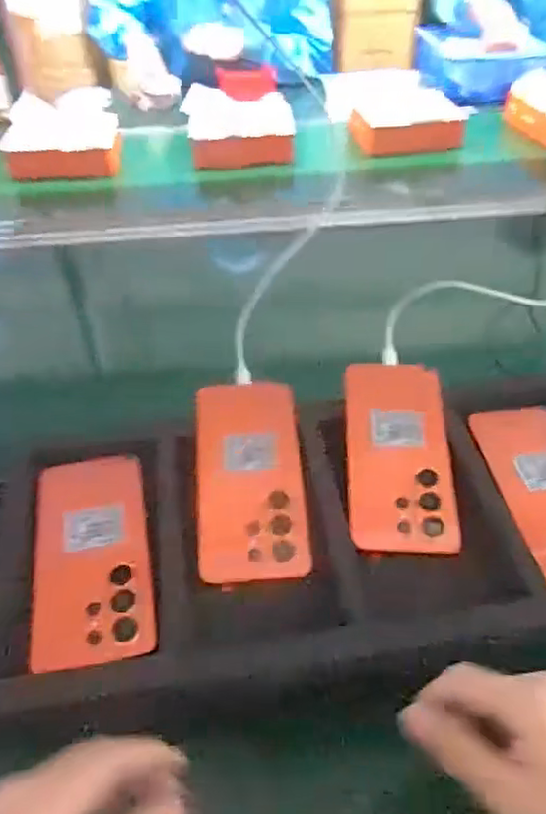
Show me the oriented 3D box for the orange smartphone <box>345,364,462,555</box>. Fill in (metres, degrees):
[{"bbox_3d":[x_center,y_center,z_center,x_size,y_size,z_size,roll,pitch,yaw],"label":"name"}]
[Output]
[{"bbox_3d":[0.098,0.034,0.485,0.079,0.004,0.168,0,54,3],"label":"orange smartphone"}]

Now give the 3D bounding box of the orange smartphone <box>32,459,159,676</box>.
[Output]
[{"bbox_3d":[-0.129,0.101,0.441,0.077,0.006,0.164,-9,46,-9],"label":"orange smartphone"}]

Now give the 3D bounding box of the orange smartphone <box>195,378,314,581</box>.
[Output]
[{"bbox_3d":[-0.018,0.050,0.472,0.079,0.009,0.165,-4,55,-2],"label":"orange smartphone"}]

